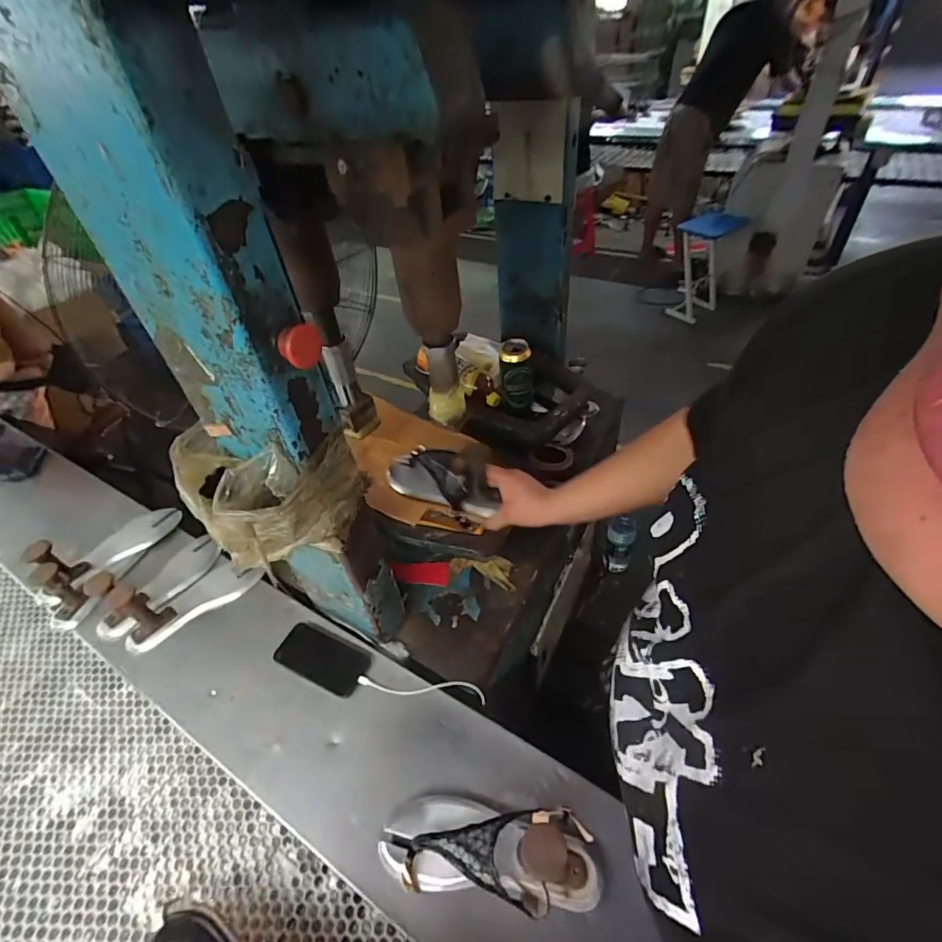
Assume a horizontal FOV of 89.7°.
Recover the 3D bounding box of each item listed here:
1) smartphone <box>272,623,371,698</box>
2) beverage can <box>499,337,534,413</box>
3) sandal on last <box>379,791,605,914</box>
[{"bbox_3d":[-0.236,0.299,0.756,0.149,0.008,0.074,20,48,14],"label":"smartphone"},{"bbox_3d":[0.096,-0.194,0.979,0.066,0.154,0.063,-2,45,2],"label":"beverage can"},{"bbox_3d":[0.014,0.419,0.532,0.245,0.132,0.095,3,46,9],"label":"sandal on last"}]

